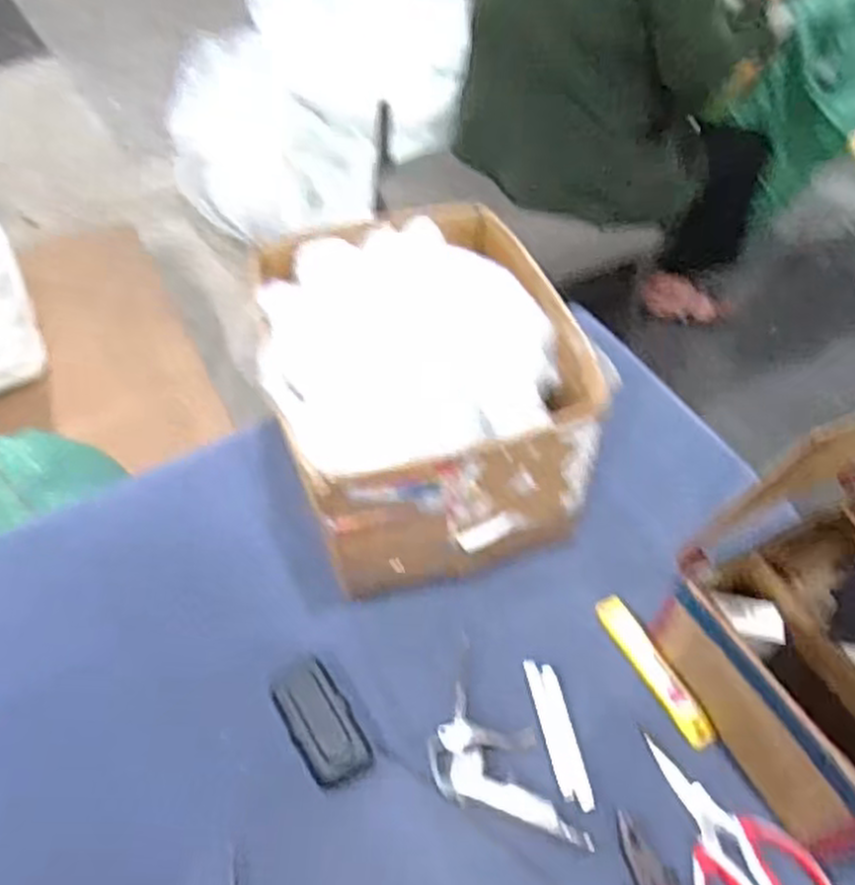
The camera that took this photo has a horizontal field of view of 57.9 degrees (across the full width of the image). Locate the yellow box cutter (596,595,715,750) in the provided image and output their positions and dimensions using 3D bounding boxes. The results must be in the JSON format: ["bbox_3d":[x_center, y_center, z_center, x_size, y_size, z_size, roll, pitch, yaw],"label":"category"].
[{"bbox_3d":[0.199,0.197,0.680,0.025,0.017,0.146,-25,57,-14],"label":"yellow box cutter"}]

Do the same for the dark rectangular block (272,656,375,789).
[{"bbox_3d":[-0.091,0.233,0.653,0.051,0.016,0.112,-27,57,-15],"label":"dark rectangular block"}]

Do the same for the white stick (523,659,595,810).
[{"bbox_3d":[0.117,0.245,0.647,0.015,0.011,0.116,-12,55,-5],"label":"white stick"}]

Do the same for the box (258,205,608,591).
[{"bbox_3d":[-0.001,-0.053,0.732,0.256,0.177,0.296,-13,55,-5],"label":"box"}]

